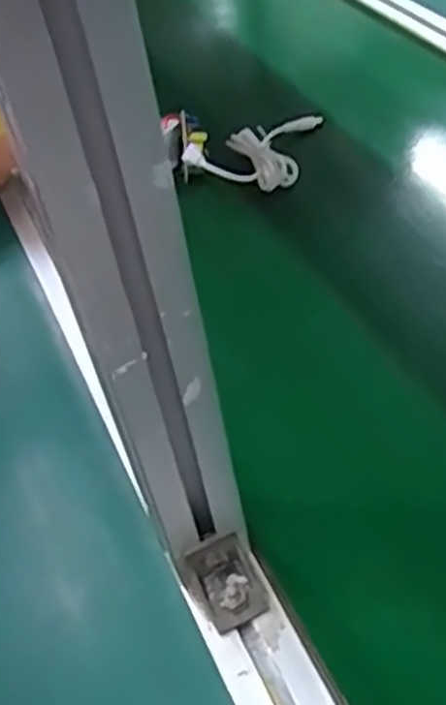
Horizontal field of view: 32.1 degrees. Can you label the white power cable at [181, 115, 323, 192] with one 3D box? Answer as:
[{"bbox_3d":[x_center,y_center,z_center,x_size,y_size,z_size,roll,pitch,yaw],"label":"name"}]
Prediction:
[{"bbox_3d":[0.037,-0.169,0.645,0.135,0.025,0.069,-22,58,-21],"label":"white power cable"}]

